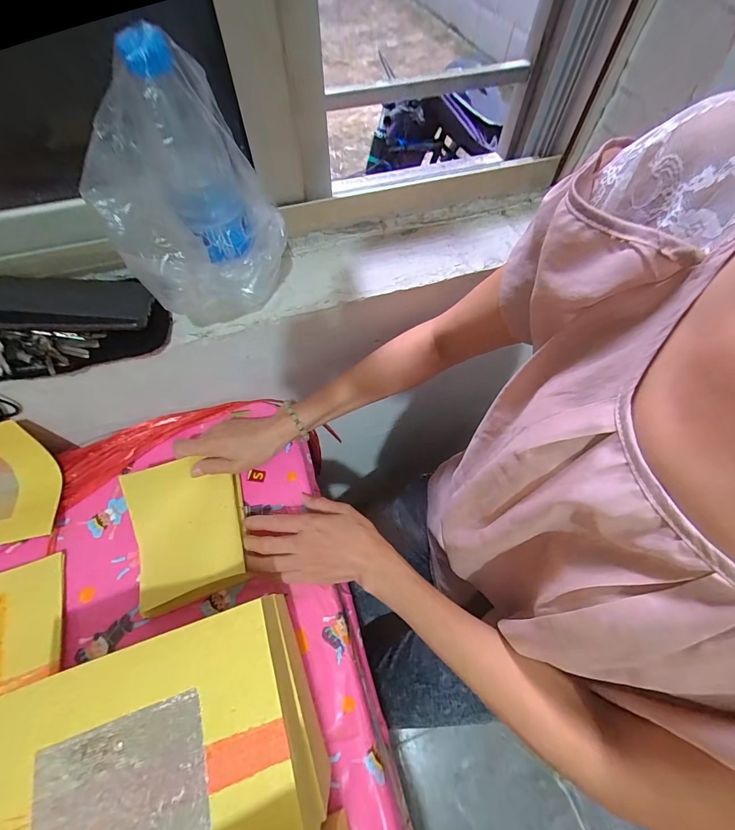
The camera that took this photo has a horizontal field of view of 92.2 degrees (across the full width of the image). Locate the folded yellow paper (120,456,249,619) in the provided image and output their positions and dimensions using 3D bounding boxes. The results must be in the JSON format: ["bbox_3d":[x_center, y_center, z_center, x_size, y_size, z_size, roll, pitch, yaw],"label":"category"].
[{"bbox_3d":[-0.201,0.123,0.397,0.110,0.051,0.153,-14,63,-9],"label":"folded yellow paper"}]

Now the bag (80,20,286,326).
[{"bbox_3d":[-0.147,-0.171,0.323,0.103,0.215,0.154,41,68,19],"label":"bag"}]

